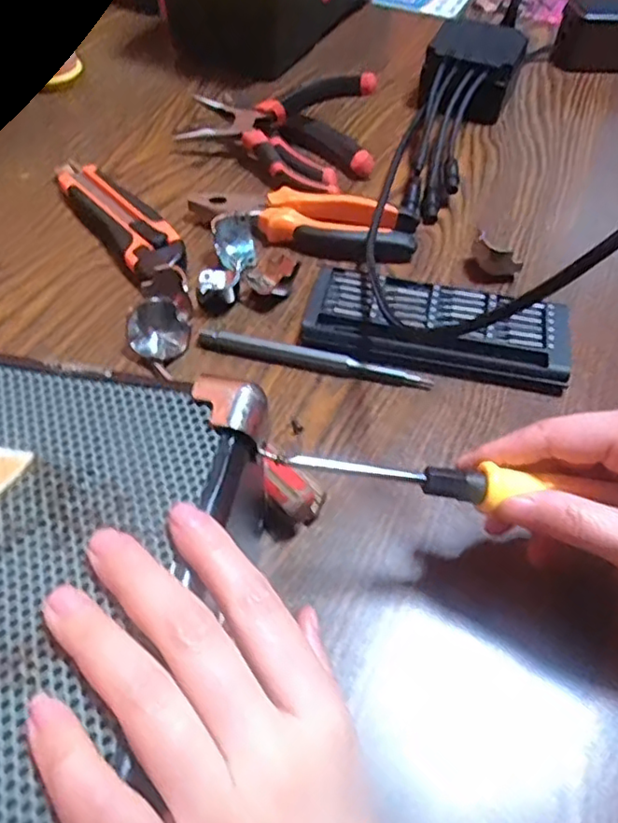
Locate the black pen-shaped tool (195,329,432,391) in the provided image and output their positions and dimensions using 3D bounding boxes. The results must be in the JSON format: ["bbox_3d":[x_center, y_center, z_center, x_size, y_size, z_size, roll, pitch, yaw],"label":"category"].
[{"bbox_3d":[0.003,-0.032,0.365,0.136,0.012,0.011,10,53,6],"label":"black pen-shaped tool"}]

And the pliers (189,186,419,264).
[{"bbox_3d":[-0.004,-0.135,0.442,0.155,0.020,0.061,16,54,10],"label":"pliers"}]

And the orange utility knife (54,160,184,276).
[{"bbox_3d":[-0.132,-0.138,0.437,0.039,0.024,0.167,-30,60,-22],"label":"orange utility knife"}]

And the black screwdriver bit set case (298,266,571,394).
[{"bbox_3d":[0.076,-0.051,0.380,0.155,0.016,0.069,12,53,7],"label":"black screwdriver bit set case"}]

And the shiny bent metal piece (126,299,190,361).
[{"bbox_3d":[-0.089,-0.047,0.366,0.034,0.024,0.029,-12,54,-11],"label":"shiny bent metal piece"}]

